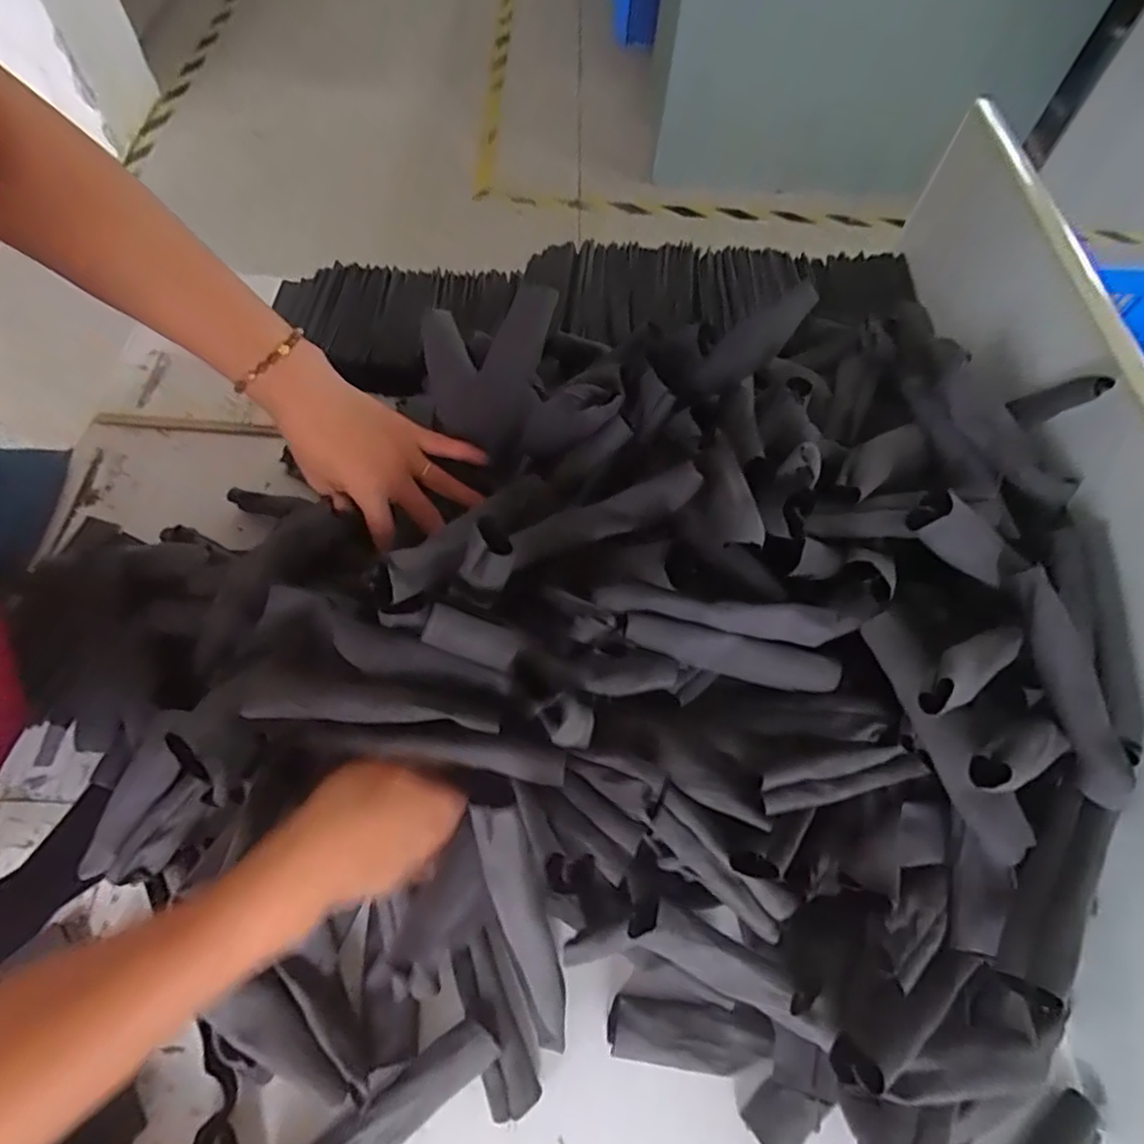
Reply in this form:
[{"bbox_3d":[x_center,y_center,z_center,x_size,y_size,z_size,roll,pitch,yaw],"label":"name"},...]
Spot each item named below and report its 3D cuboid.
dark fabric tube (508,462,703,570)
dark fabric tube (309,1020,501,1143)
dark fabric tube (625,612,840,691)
[{"bbox_3d":[0.020,-0.038,0.417,0.126,0.022,0.032,-20,61,5],"label":"dark fabric tube"},{"bbox_3d":[-0.115,0.342,0.407,0.147,0.035,0.032,-30,66,-18],"label":"dark fabric tube"},{"bbox_3d":[0.100,0.052,0.409,0.143,0.029,0.019,16,59,-12],"label":"dark fabric tube"}]

